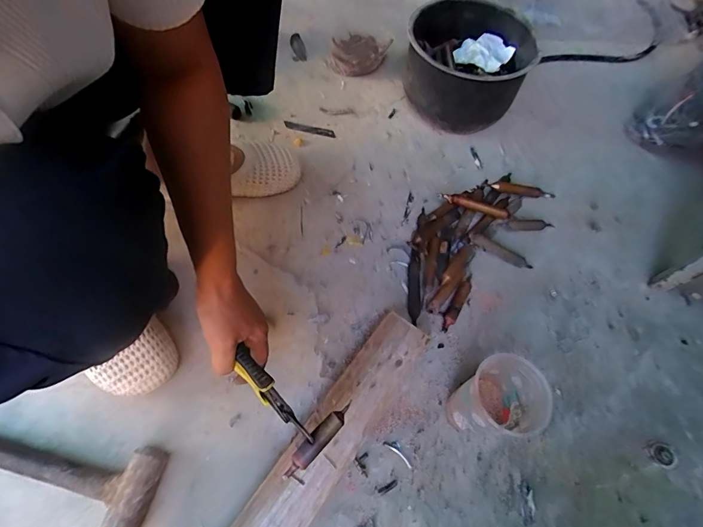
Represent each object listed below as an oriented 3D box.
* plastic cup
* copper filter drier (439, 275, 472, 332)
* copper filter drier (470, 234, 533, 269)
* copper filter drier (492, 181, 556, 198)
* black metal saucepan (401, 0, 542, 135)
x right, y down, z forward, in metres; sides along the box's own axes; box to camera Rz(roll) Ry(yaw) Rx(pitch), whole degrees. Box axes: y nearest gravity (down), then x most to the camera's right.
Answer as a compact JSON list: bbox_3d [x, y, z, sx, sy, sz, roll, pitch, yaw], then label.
[{"bbox_3d":[0.174,0.170,0.479,0.078,0.141,0.080,1,65,-2],"label":"plastic cup"},{"bbox_3d":[0.167,0.060,0.597,0.022,0.020,0.101,31,67,11],"label":"copper filter drier"},{"bbox_3d":[0.249,-0.022,0.637,0.113,0.022,0.023,26,65,-11],"label":"copper filter drier"},{"bbox_3d":[0.307,-0.132,0.685,0.119,0.020,0.020,6,64,-16],"label":"copper filter drier"},{"bbox_3d":[0.213,-0.369,0.724,0.214,0.150,0.216,1,65,-2],"label":"black metal saucepan"}]

